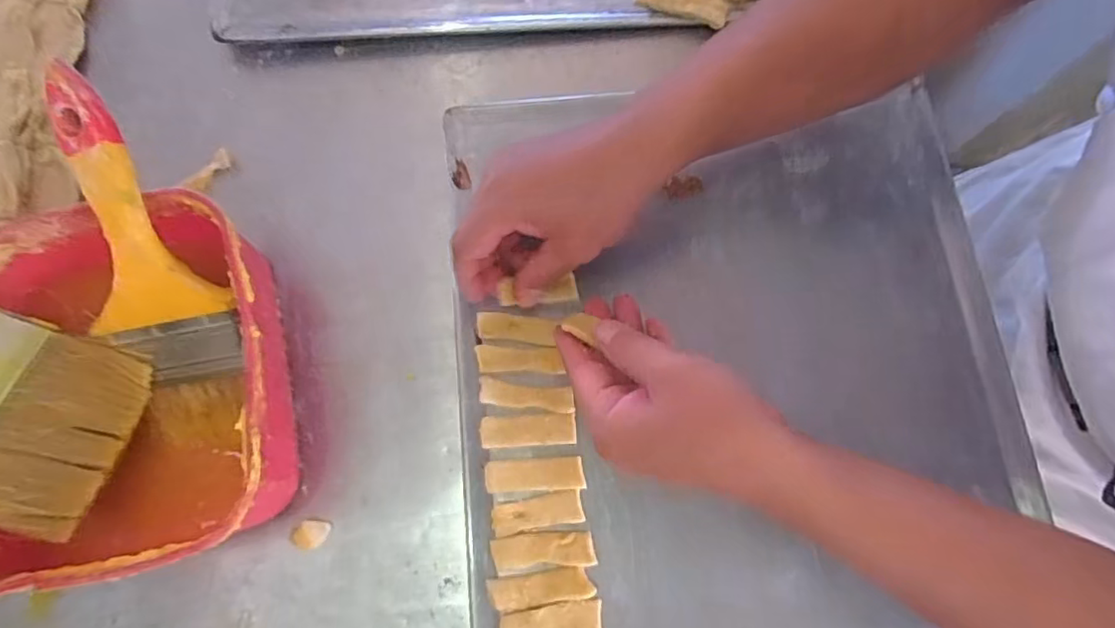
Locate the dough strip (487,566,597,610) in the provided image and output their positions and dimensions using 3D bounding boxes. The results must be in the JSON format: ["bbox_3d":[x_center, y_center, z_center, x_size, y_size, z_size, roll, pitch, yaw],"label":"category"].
[{"bbox_3d":[-0.009,0.154,0.332,0.058,0.004,0.017,-8,76,-1],"label":"dough strip"}]

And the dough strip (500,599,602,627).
[{"bbox_3d":[-0.003,0.173,0.327,0.055,0.004,0.021,-8,76,-1],"label":"dough strip"}]

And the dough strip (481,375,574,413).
[{"bbox_3d":[-0.019,0.049,0.358,0.058,0.004,0.016,6,76,3],"label":"dough strip"}]

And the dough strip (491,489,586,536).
[{"bbox_3d":[-0.012,0.115,0.342,0.053,0.004,0.018,-9,76,-1],"label":"dough strip"}]

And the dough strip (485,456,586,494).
[{"bbox_3d":[-0.014,0.095,0.349,0.058,0.004,0.018,-3,76,1],"label":"dough strip"}]

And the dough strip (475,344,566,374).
[{"bbox_3d":[-0.024,0.027,0.364,0.052,0.004,0.017,0,76,1],"label":"dough strip"}]

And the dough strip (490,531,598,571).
[{"bbox_3d":[-0.008,0.135,0.337,0.059,0.004,0.019,-4,76,0],"label":"dough strip"}]

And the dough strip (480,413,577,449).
[{"bbox_3d":[-0.017,0.070,0.354,0.057,0.004,0.018,-4,76,0],"label":"dough strip"}]

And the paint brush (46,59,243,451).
[{"bbox_3d":[-0.222,-0.023,0.321,0.075,0.017,0.206,-15,103,-2],"label":"paint brush"}]

